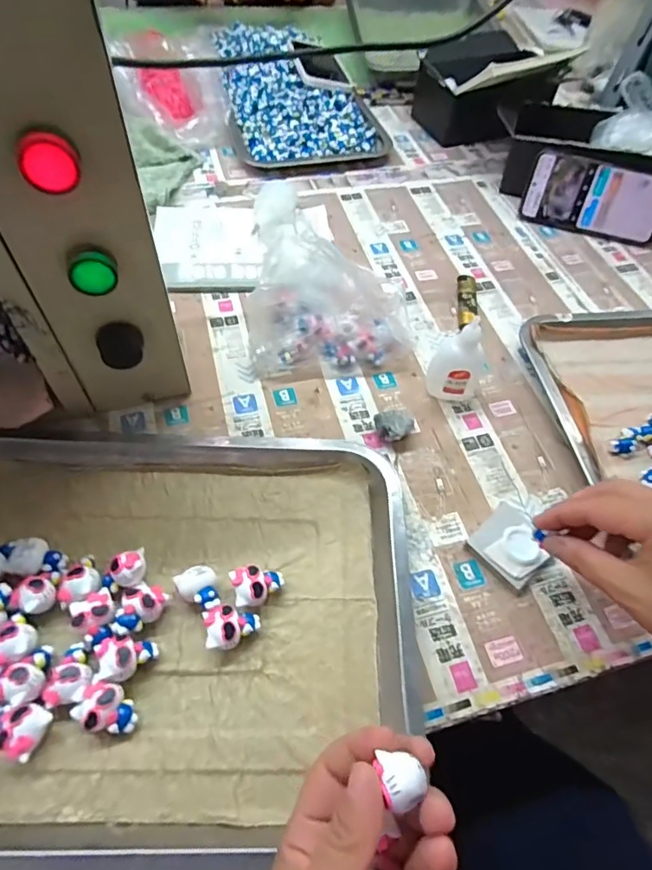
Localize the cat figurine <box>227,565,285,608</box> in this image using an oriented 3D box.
[{"bbox_3d":[-0.046,0.102,0.334,0.034,0.022,0.026,-13,59,-13],"label":"cat figurine"}]

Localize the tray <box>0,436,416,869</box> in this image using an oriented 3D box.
[{"bbox_3d":[-0.117,0.114,0.321,0.334,0.024,0.256,3,56,-3],"label":"tray"}]

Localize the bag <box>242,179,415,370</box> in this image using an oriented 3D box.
[{"bbox_3d":[0.007,-0.130,0.446,0.150,0.113,0.107,5,56,-2],"label":"bag"}]

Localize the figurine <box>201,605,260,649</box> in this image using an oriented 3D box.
[{"bbox_3d":[-0.060,0.124,0.317,0.034,0.022,0.025,-11,58,-12],"label":"figurine"}]

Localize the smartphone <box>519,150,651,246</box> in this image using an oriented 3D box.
[{"bbox_3d":[0.334,-0.292,0.610,0.166,0.075,0.013,18,30,7],"label":"smartphone"}]

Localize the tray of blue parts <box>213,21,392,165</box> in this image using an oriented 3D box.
[{"bbox_3d":[-0.050,-0.535,0.756,0.217,0.039,0.393,-8,58,-10],"label":"tray of blue parts"}]

